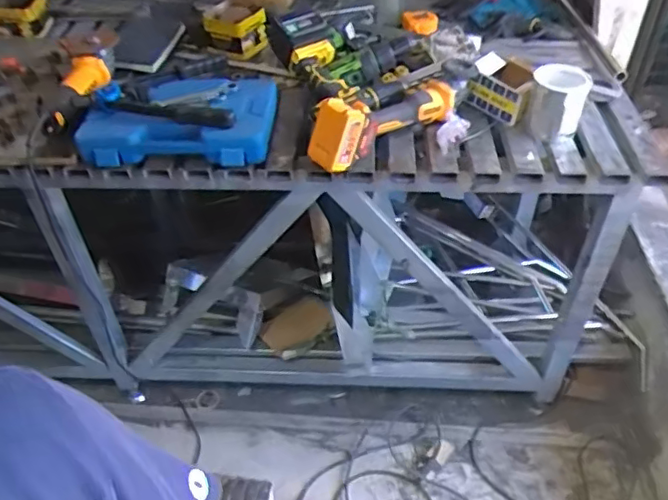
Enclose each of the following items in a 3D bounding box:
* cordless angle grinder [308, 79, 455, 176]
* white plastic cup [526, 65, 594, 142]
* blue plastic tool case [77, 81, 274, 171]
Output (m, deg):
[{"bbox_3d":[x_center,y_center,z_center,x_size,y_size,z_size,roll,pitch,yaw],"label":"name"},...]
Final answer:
[{"bbox_3d":[0.093,-0.262,1.128,0.314,0.103,0.102,-29,49,-26],"label":"cordless angle grinder"},{"bbox_3d":[0.427,-0.281,1.147,0.101,0.118,0.100,-1,43,1],"label":"white plastic cup"},{"bbox_3d":[-0.302,-0.268,1.195,0.356,0.071,0.244,-1,43,2],"label":"blue plastic tool case"}]

